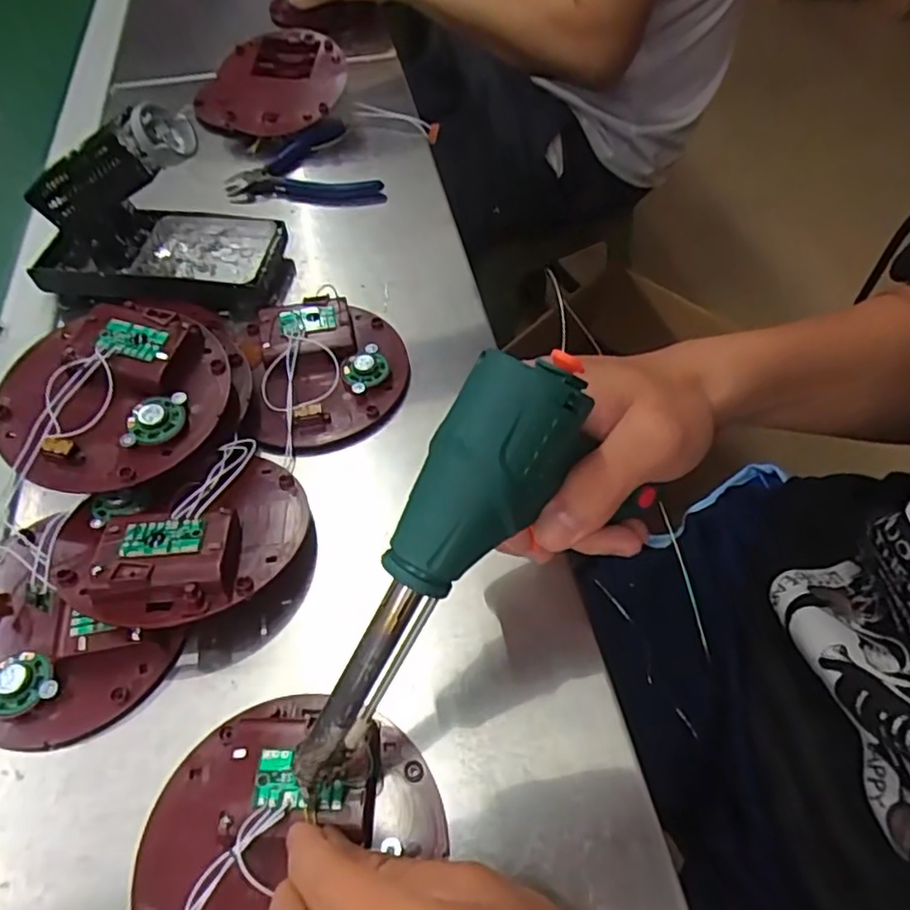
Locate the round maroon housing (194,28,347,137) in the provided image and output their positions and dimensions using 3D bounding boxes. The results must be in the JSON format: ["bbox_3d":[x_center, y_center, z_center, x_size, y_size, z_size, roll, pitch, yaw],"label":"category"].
[{"bbox_3d":[-0.169,-0.339,0.593,0.143,0.051,0.110,-16,56,-10],"label":"round maroon housing"}]

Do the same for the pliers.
[{"bbox_3d":[-0.132,-0.237,0.552,0.117,0.022,0.109,-25,58,-16],"label":"pliers"}]

